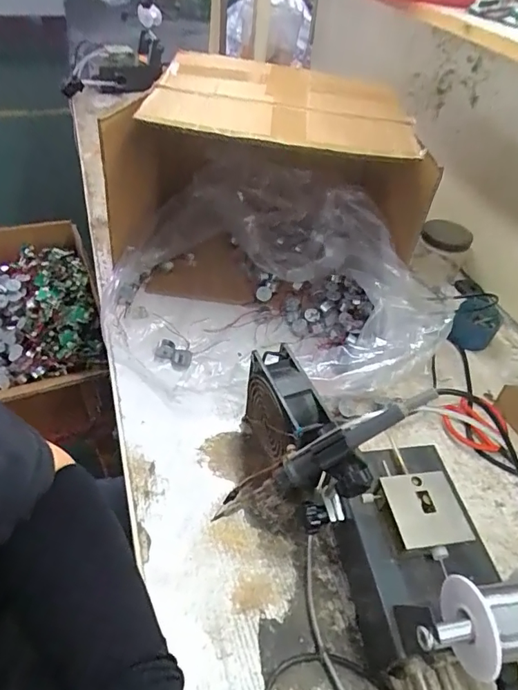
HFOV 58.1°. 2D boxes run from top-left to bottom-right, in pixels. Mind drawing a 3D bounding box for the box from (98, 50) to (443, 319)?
[{"bbox_3d":[0.025,-0.242,0.748,0.420,0.289,0.303,14,44,7],"label":"box"}]

